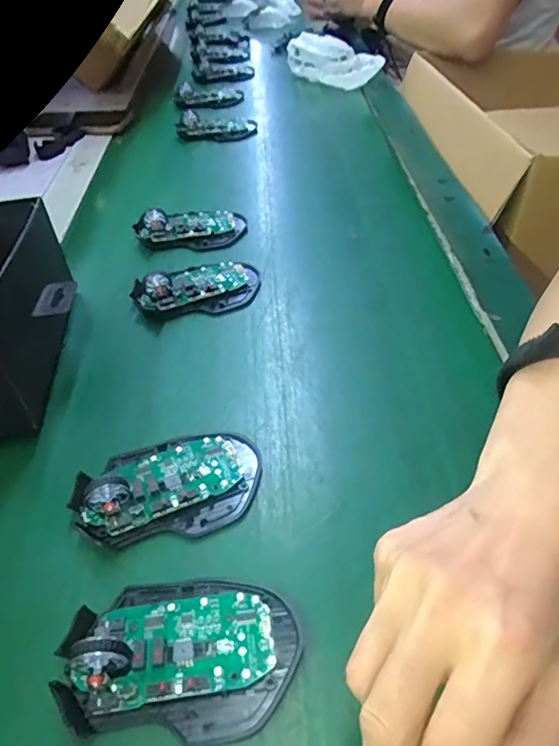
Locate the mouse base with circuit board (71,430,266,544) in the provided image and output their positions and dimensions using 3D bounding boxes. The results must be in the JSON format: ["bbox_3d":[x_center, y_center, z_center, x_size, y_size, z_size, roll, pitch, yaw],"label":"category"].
[{"bbox_3d":[-0.070,0.068,0.331,0.116,0.024,0.075,-14,44,-11],"label":"mouse base with circuit board"}]

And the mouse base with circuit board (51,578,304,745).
[{"bbox_3d":[-0.049,0.133,0.254,0.113,0.032,0.072,0,43,3],"label":"mouse base with circuit board"}]

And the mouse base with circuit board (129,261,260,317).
[{"bbox_3d":[-0.077,-0.084,0.482,0.113,0.029,0.072,-5,43,-2],"label":"mouse base with circuit board"}]

